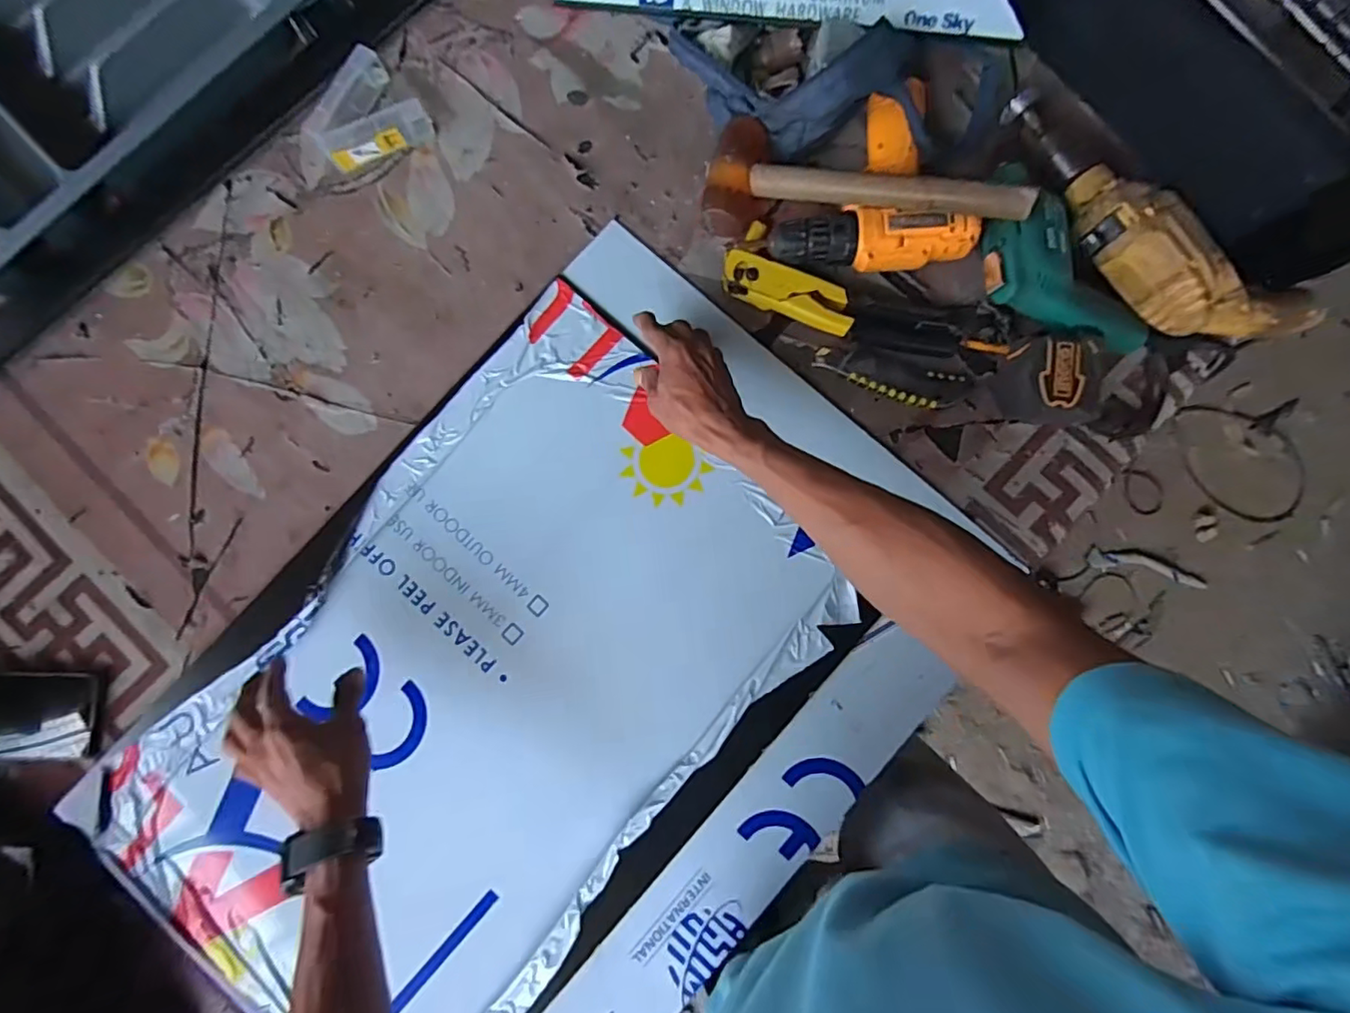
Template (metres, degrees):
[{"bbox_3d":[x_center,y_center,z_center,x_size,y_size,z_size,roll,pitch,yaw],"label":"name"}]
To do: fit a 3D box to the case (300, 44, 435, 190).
[{"bbox_3d":[-0.321,-0.376,0.580,0.137,0.035,0.095,-44,86,-3],"label":"case"}]

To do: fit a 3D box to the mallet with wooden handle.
[{"bbox_3d":[0.169,-0.294,0.532,0.280,0.050,0.098,12,85,14],"label":"mallet with wooden handle"}]

